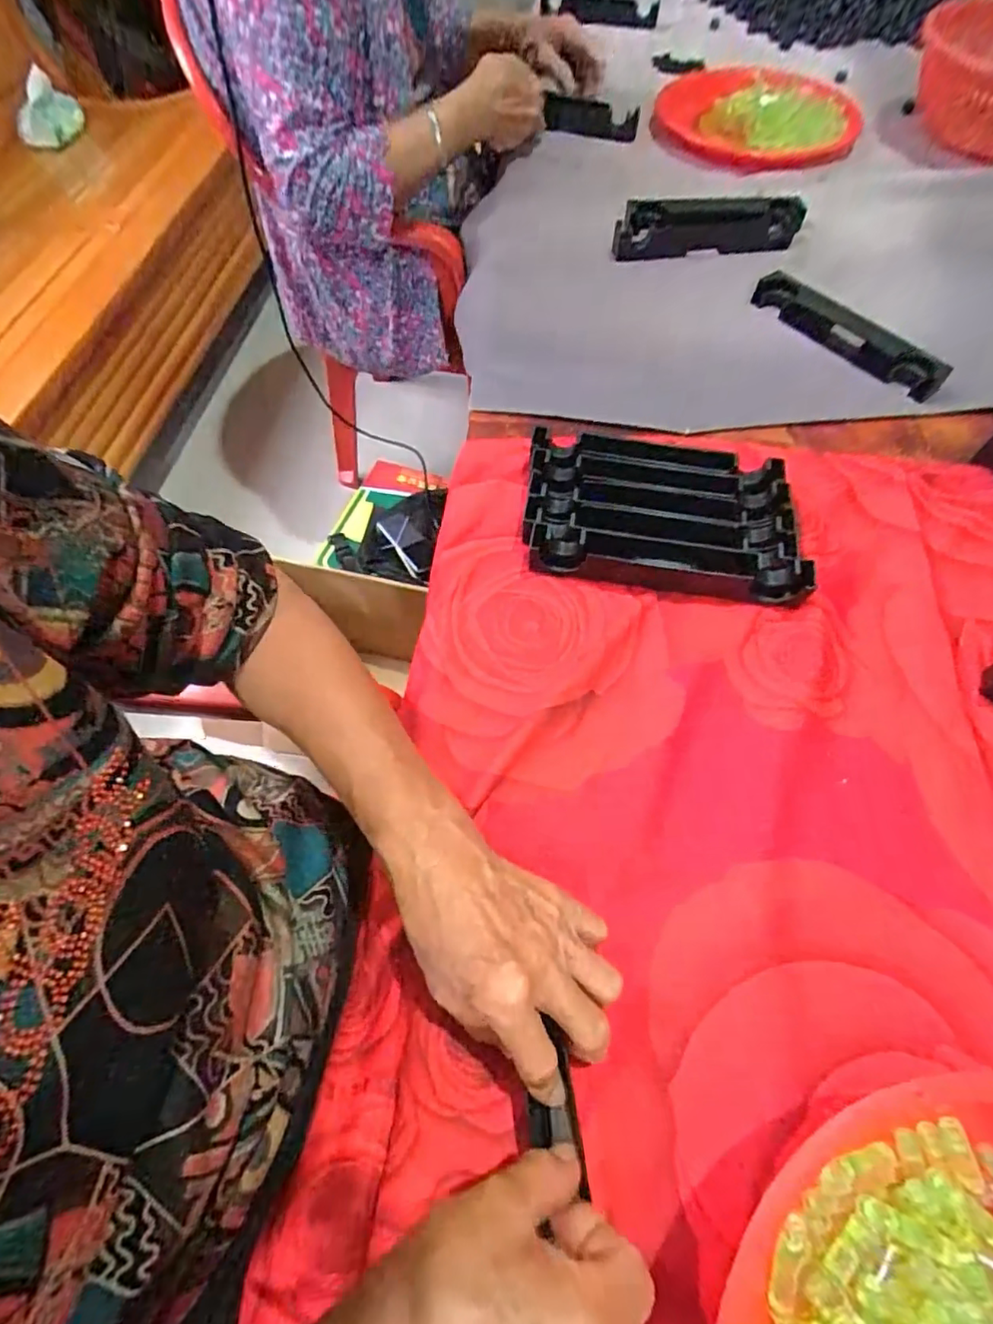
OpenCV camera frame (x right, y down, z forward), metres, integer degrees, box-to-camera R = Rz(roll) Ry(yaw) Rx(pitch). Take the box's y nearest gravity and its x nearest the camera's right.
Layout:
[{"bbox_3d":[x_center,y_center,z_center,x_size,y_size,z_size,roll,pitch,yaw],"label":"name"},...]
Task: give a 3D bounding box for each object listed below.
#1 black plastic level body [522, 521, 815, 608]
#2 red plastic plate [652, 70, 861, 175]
[{"bbox_3d":[0.116,-0.070,0.402,0.194,0.028,0.028,10,65,5],"label":"black plastic level body"},{"bbox_3d":[0.343,-0.696,0.733,0.229,0.040,0.240,0,64,0],"label":"red plastic plate"}]

